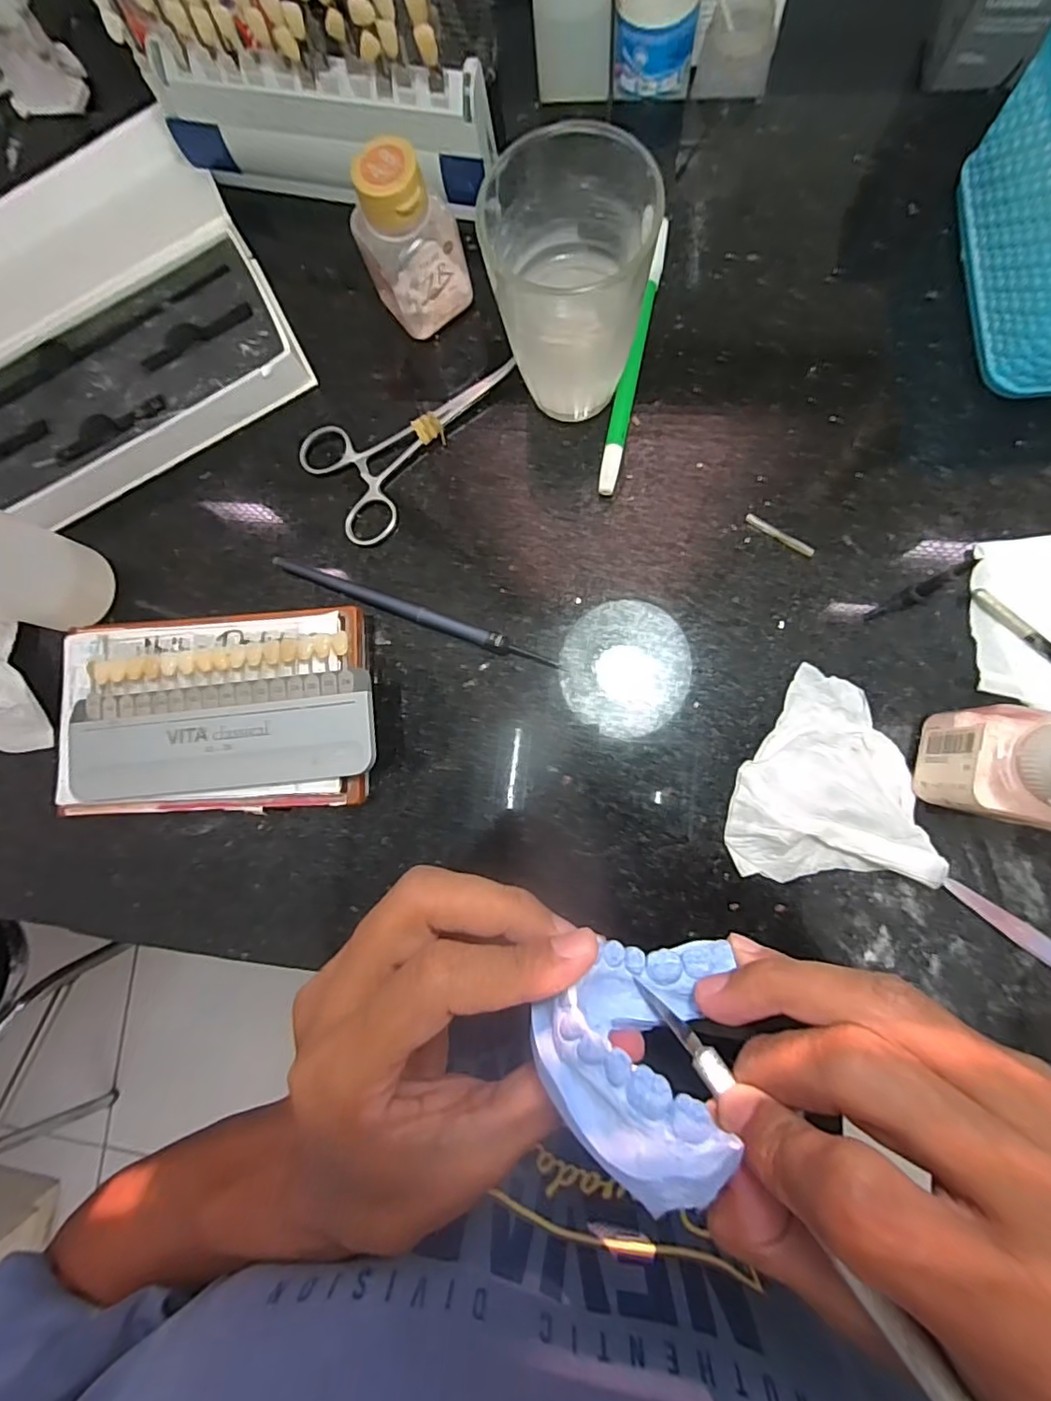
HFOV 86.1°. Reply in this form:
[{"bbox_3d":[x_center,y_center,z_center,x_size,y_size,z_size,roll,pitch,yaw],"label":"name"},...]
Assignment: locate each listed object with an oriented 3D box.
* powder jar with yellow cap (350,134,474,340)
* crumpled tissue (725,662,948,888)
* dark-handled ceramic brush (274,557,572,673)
[{"bbox_3d":[-0.054,-0.215,0.270,0.041,0.074,0.031,-30,81,2],"label":"powder jar with yellow cap"},{"bbox_3d":[0.133,0.033,0.252,0.079,0.016,0.090,-3,83,6],"label":"crumpled tissue"},{"bbox_3d":[-0.055,-0.044,0.284,0.158,0.009,0.010,20,86,8],"label":"dark-handled ceramic brush"}]

